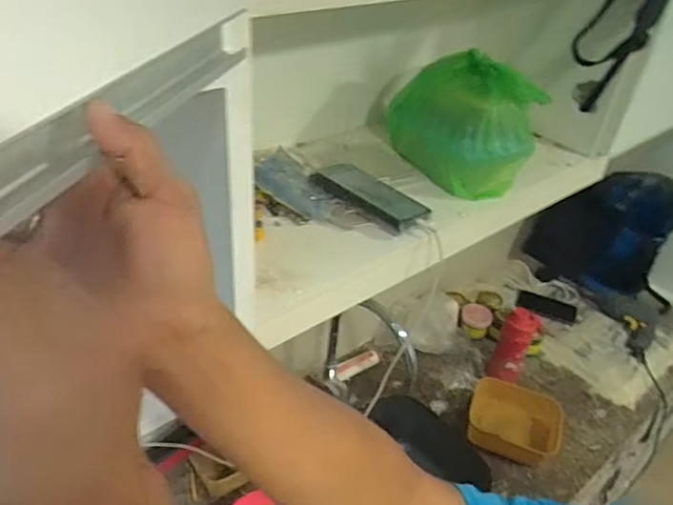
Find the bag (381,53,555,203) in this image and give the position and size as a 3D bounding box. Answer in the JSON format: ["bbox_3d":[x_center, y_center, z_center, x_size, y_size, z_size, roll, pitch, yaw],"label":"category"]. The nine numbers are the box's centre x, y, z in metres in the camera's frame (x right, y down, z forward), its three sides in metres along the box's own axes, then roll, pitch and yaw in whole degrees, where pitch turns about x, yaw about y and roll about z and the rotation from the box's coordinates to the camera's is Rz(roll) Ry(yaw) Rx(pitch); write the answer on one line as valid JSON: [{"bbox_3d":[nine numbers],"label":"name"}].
[{"bbox_3d":[0.183,-0.208,0.878,0.130,0.172,0.200,-15,42,-25],"label":"bag"}]

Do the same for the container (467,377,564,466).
[{"bbox_3d":[0.418,0.390,1.308,0.211,0.084,0.160,13,37,10],"label":"container"}]

